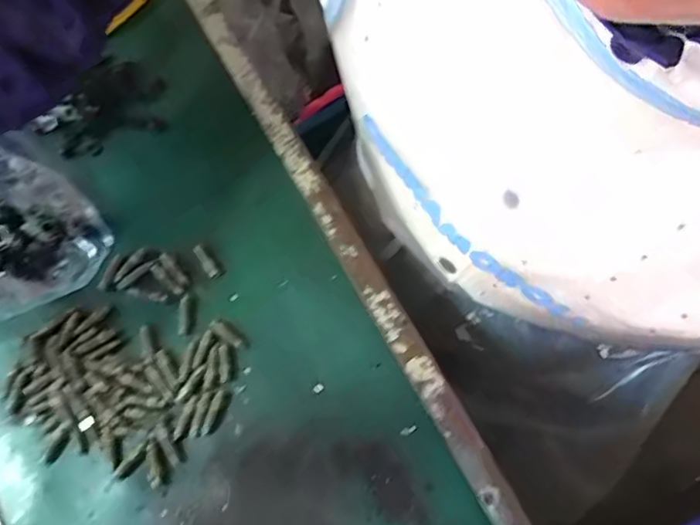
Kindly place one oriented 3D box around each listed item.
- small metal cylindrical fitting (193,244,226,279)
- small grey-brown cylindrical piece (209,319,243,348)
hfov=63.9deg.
[{"bbox_3d":[-0.101,-0.001,0.397,0.011,0.007,0.028,-36,86,-13],"label":"small metal cylindrical fitting"},{"bbox_3d":[-0.084,0.048,0.382,0.026,0.006,0.009,34,75,12],"label":"small grey-brown cylindrical piece"}]

